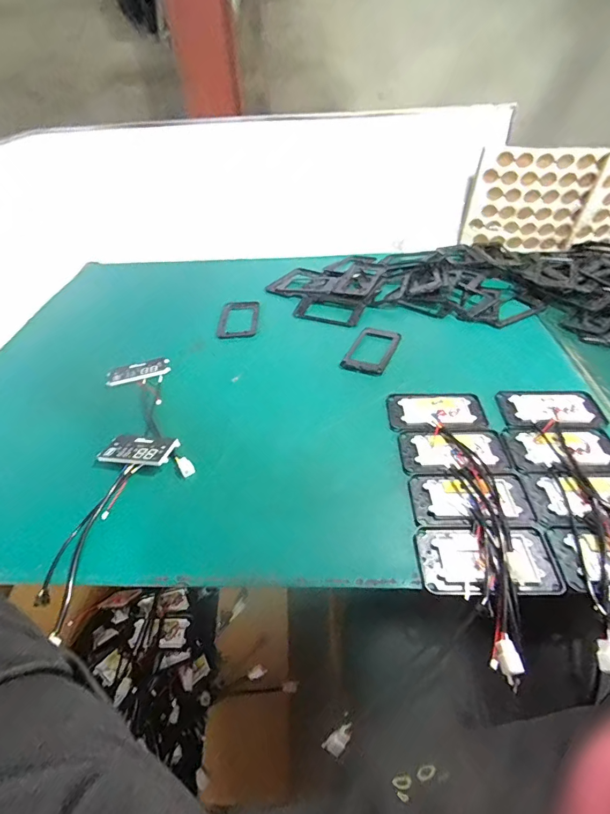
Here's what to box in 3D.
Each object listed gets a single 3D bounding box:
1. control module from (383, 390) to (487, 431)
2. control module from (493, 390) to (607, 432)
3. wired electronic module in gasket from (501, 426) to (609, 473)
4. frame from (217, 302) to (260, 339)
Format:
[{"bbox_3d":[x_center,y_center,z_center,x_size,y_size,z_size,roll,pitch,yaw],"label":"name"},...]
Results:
[{"bbox_3d":[0.218,0.004,0.707,0.155,0.008,0.099,-3,41,3],"label":"control module"},{"bbox_3d":[0.403,-0.001,0.693,0.154,0.008,0.096,-3,41,2],"label":"control module"},{"bbox_3d":[0.383,0.061,0.629,0.153,0.012,0.089,-1,41,5],"label":"wired electronic module in gasket"},{"bbox_3d":[-0.158,-0.211,1.010,0.091,0.013,0.152,-3,41,2],"label":"frame"}]

